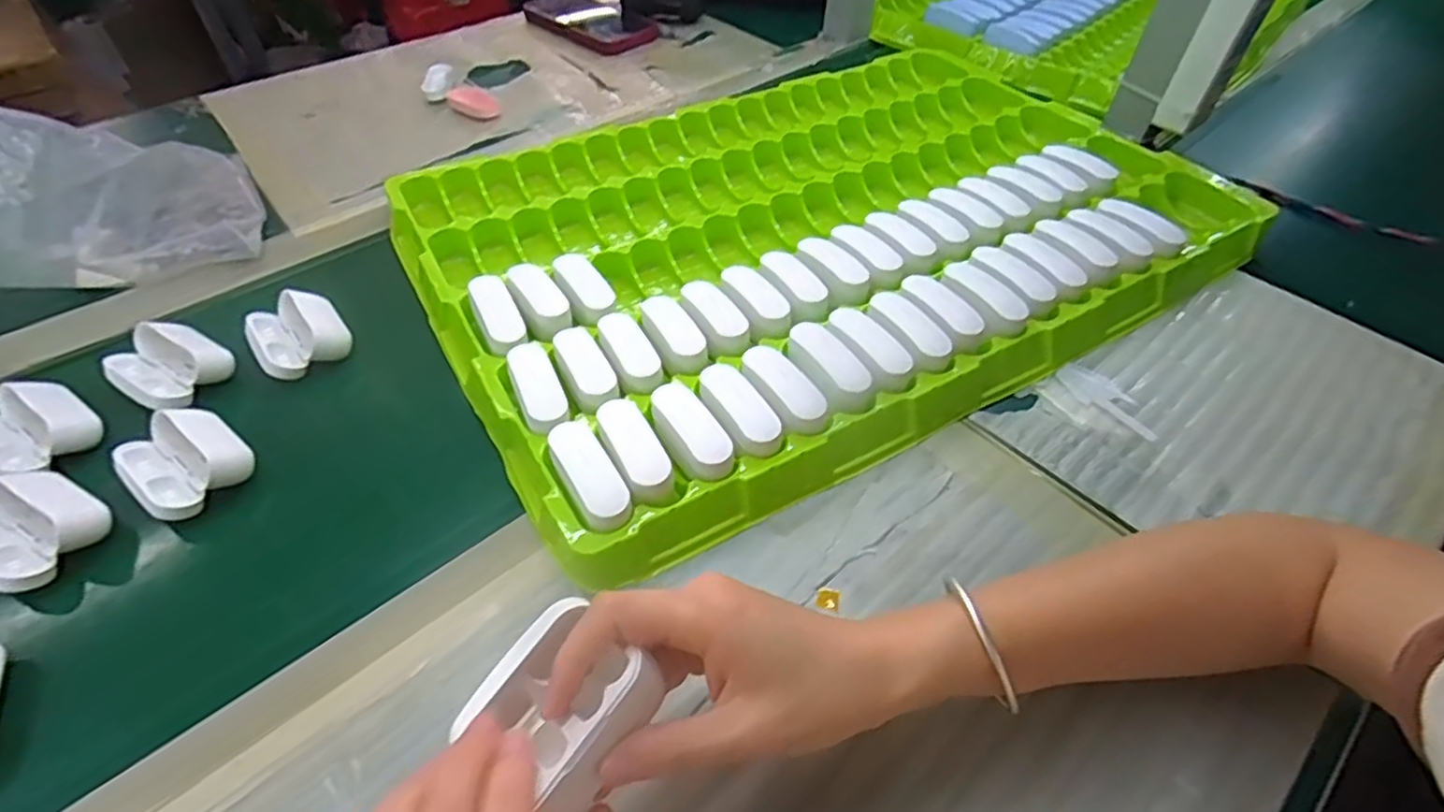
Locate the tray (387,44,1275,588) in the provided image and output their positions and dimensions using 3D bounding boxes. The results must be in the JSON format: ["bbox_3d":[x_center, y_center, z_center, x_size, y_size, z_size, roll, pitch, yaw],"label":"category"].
[{"bbox_3d":[0.075,-0.162,0.530,0.591,0.035,0.421,-25,56,-22],"label":"tray"}]

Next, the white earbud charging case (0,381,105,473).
[{"bbox_3d":[-0.397,0.011,0.389,0.059,0.024,0.053,27,54,19],"label":"white earbud charging case"}]

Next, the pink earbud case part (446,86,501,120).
[{"bbox_3d":[-0.242,-0.296,0.667,0.060,0.013,0.031,26,54,18],"label":"pink earbud case part"}]

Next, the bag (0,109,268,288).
[{"bbox_3d":[-0.427,-0.150,0.454,0.179,0.101,0.113,-34,59,-27],"label":"bag"}]

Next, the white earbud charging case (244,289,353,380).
[{"bbox_3d":[-0.278,-0.048,0.447,0.053,0.023,0.058,-32,58,-26],"label":"white earbud charging case"}]

